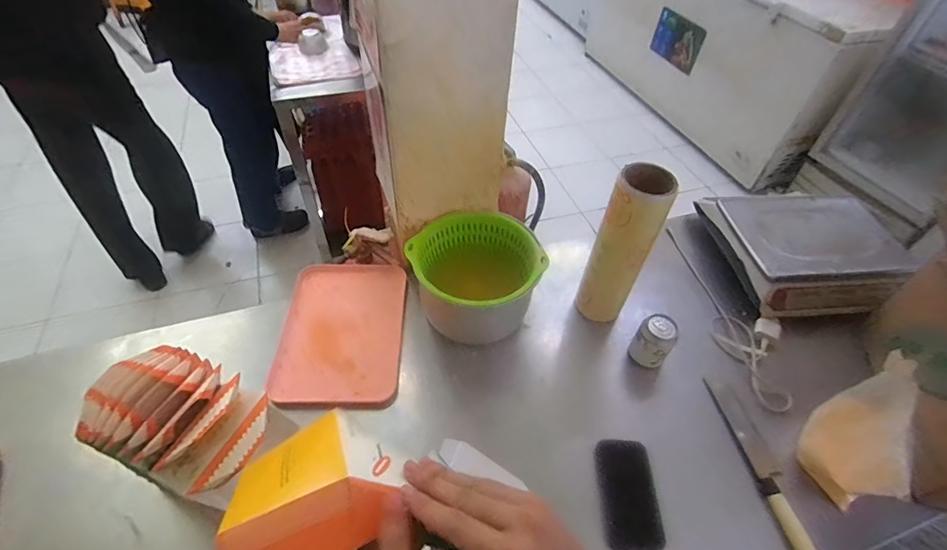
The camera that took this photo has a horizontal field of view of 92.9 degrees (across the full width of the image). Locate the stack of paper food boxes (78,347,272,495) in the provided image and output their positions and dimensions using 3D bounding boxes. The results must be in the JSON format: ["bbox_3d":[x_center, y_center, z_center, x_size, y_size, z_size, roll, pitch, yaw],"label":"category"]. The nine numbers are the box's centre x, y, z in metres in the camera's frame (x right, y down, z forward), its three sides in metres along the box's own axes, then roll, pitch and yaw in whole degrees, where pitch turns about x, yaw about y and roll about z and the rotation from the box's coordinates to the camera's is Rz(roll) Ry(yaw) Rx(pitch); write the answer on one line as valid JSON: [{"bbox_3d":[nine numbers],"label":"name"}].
[{"bbox_3d":[-0.280,0.135,0.432,0.152,0.073,0.109,20,51,13],"label":"stack of paper food boxes"}]

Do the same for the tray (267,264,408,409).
[{"bbox_3d":[-0.247,0.101,0.847,0.226,0.026,0.314,0,49,-4],"label":"tray"}]

